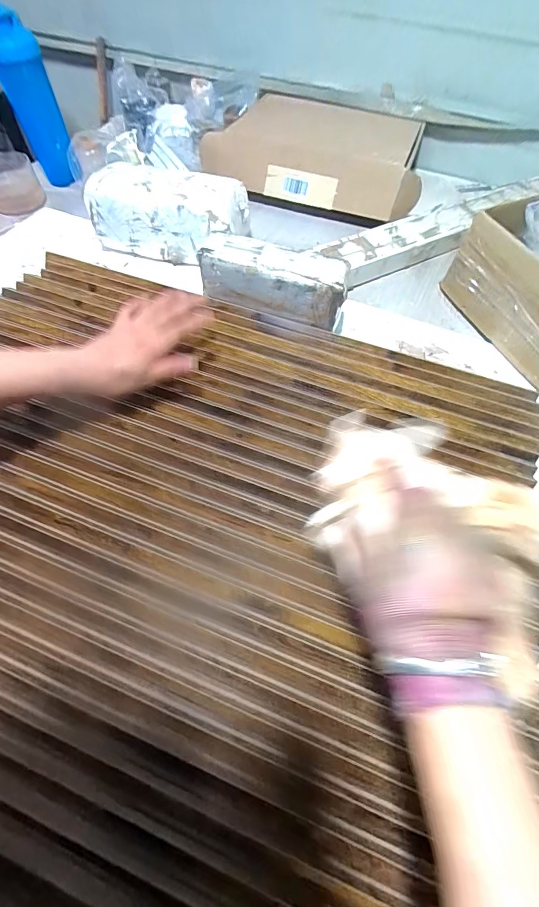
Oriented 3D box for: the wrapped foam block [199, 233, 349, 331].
[{"bbox_3d":[0.008,-0.243,0.485,0.195,0.066,0.062,20,61,8],"label":"wrapped foam block"}]

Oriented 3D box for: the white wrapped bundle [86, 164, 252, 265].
[{"bbox_3d":[-0.166,-0.401,0.590,0.231,0.099,0.112,16,61,7],"label":"white wrapped bundle"}]

